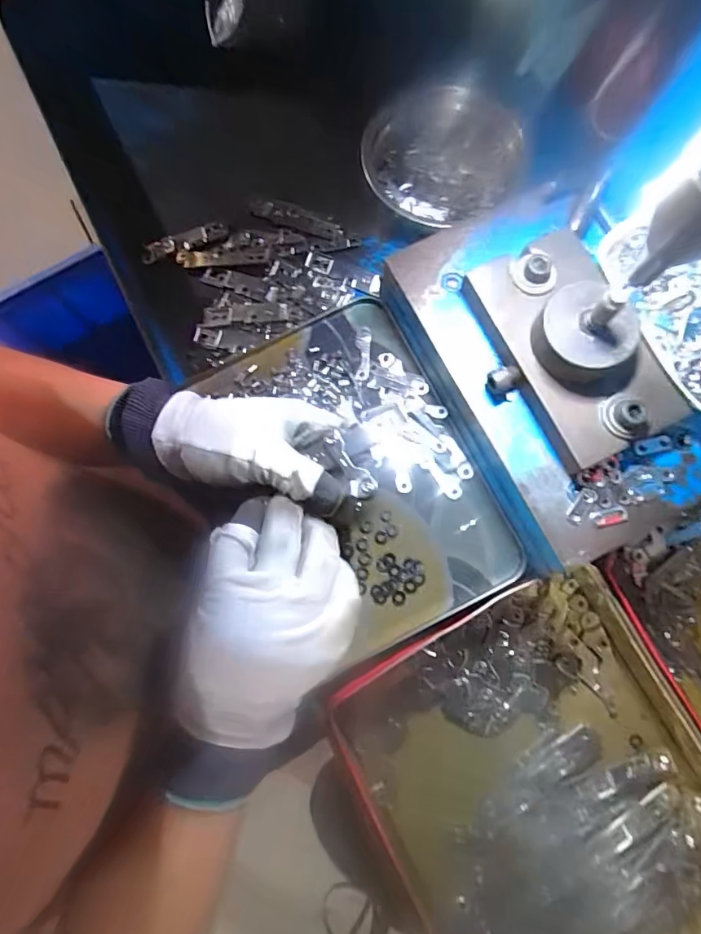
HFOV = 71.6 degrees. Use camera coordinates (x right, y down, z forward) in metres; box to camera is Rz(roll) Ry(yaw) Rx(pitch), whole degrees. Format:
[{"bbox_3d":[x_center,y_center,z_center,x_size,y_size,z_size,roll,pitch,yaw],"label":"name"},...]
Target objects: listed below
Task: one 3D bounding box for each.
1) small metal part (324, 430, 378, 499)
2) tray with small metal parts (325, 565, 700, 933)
[{"bbox_3d":[-0.001,-0.001,0.302,0.016,0.006,0.046,-32,77,-5],"label":"small metal part"},{"bbox_3d":[0.154,0.262,0.346,0.245,0.054,0.333,-31,81,-4],"label":"tray with small metal parts"}]

